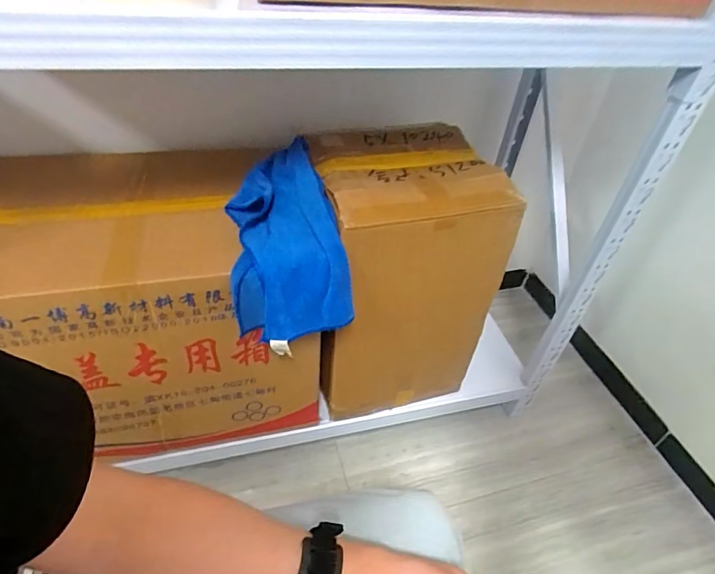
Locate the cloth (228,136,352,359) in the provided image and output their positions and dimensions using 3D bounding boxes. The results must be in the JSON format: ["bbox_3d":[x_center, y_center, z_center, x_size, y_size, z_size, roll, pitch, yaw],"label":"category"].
[{"bbox_3d":[-0.126,-0.073,0.757,0.166,0.184,0.290,-8,45,-15],"label":"cloth"}]

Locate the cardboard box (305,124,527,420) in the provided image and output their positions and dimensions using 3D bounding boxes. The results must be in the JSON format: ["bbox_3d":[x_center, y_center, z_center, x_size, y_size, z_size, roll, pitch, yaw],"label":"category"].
[{"bbox_3d":[0.069,-0.010,0.959,0.307,0.523,0.305,-9,45,-15],"label":"cardboard box"}]

